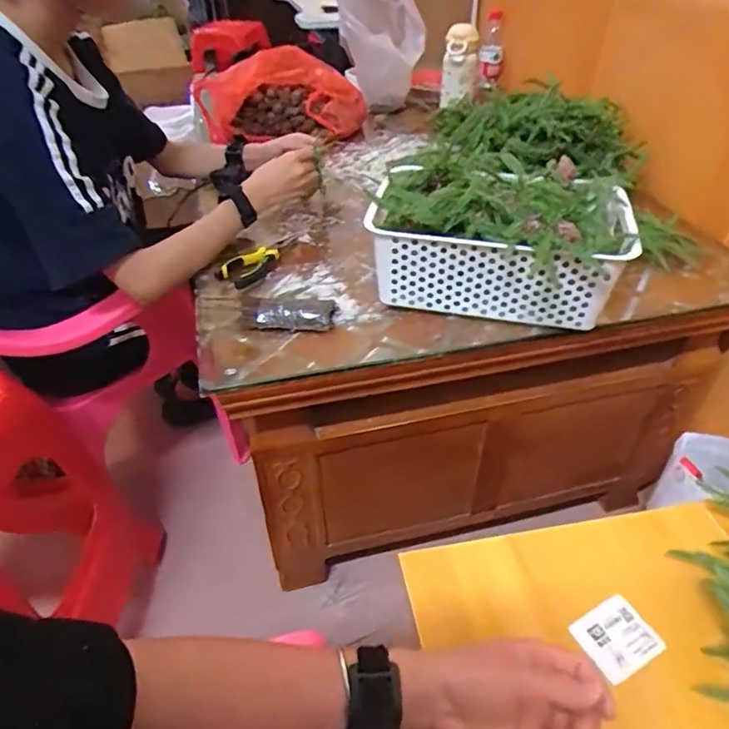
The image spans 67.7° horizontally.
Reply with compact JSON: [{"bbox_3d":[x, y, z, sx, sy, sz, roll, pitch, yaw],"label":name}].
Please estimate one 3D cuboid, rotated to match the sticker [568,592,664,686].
[{"bbox_3d":[0.199,0.214,0.428,0.058,0.004,0.049,-21,48,-22],"label":"sticker"}]

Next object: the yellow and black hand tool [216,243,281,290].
[{"bbox_3d":[-0.147,-0.147,0.775,0.059,0.015,0.126,25,47,27],"label":"yellow and black hand tool"}]

